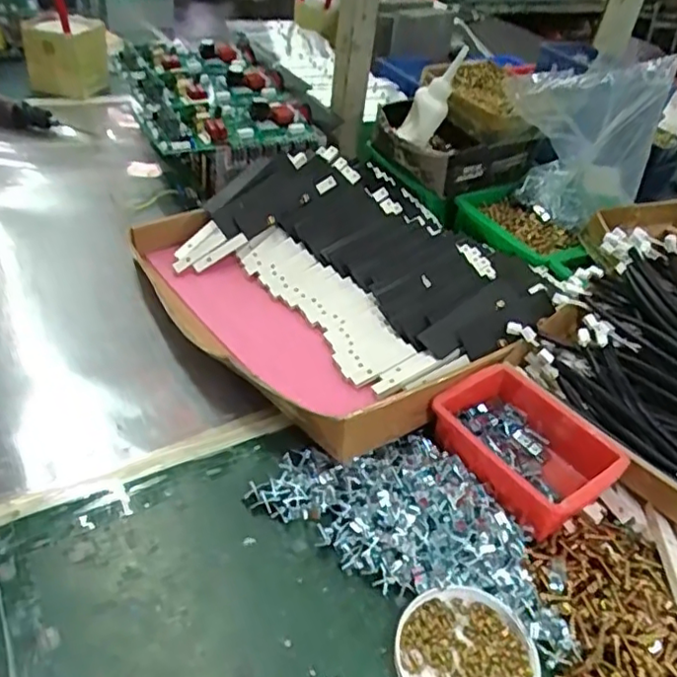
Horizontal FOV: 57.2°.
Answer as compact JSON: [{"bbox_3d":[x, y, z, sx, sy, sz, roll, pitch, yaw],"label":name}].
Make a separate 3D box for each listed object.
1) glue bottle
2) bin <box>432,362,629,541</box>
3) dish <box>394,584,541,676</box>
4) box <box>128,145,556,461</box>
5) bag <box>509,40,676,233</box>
[{"bbox_3d":[0.134,-0.323,0.837,0.041,0.137,0.046,11,32,-35],"label":"glue bottle"},{"bbox_3d":[0.168,0.092,0.554,0.112,0.051,0.152,-25,51,-33],"label":"bin"},{"bbox_3d":[0.091,0.226,0.439,0.095,0.013,0.098,5,41,-5],"label":"dish"},{"bbox_3d":[0.004,-0.078,0.722,0.375,0.118,0.438,-22,50,-32],"label":"box"},{"bbox_3d":[0.300,-0.249,0.785,0.183,0.240,0.105,32,45,24],"label":"bag"}]

